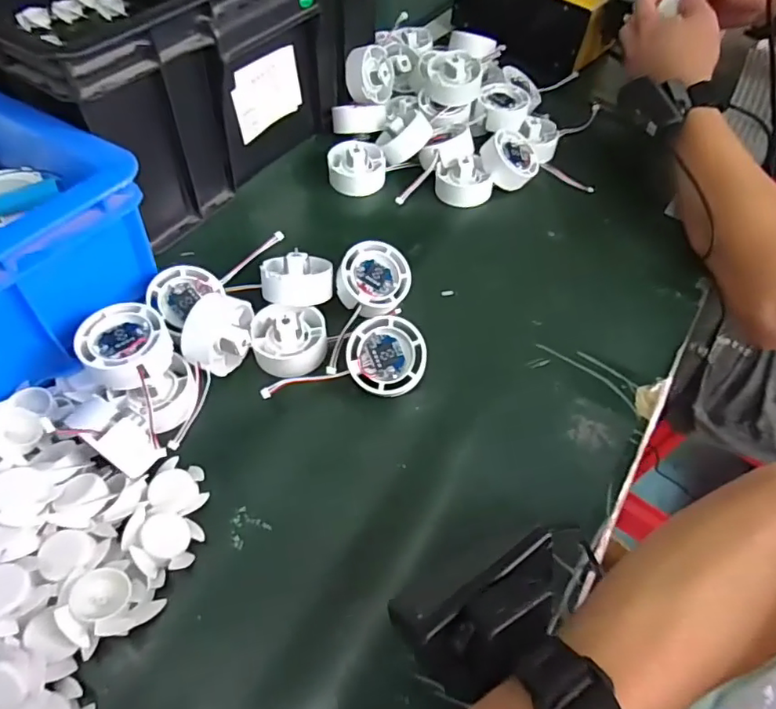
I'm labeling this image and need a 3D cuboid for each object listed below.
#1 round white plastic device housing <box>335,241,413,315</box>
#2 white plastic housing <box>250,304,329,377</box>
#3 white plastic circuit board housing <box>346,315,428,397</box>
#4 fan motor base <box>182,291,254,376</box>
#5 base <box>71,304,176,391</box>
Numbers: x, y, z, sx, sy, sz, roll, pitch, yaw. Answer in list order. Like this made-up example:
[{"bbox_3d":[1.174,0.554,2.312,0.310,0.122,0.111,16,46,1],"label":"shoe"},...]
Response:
[{"bbox_3d":[-0.011,-0.059,0.429,0.056,0.019,0.054,3,78,-14],"label":"round white plastic device housing"},{"bbox_3d":[-0.072,-0.013,0.401,0.053,0.029,0.054,2,54,-3],"label":"white plastic housing"},{"bbox_3d":[0.000,0.002,0.384,0.053,0.022,0.054,0,84,4],"label":"white plastic circuit board housing"},{"bbox_3d":[-0.119,-0.010,0.387,0.042,0.051,0.048,-1,54,-5],"label":"fan motor base"},{"bbox_3d":[-0.171,-0.006,0.356,0.052,0.022,0.058,-33,63,-25],"label":"base"}]

